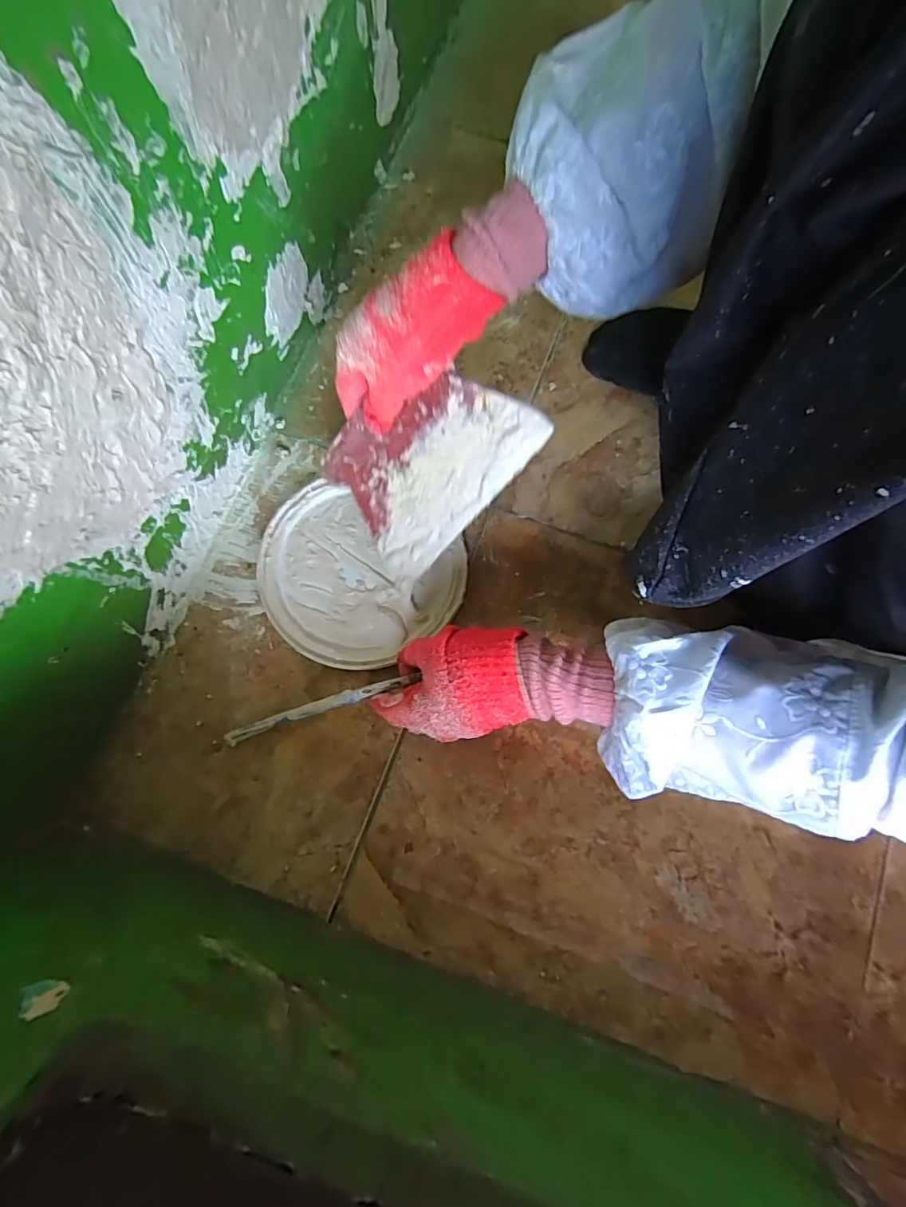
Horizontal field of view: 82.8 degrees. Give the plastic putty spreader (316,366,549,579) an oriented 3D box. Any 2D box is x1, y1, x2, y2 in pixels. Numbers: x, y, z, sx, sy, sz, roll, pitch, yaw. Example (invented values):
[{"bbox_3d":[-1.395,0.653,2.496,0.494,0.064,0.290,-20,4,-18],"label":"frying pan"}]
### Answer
[{"bbox_3d":[-0.023,-0.111,0.395,0.122,0.005,0.163,49,118,1],"label":"plastic putty spreader"}]

